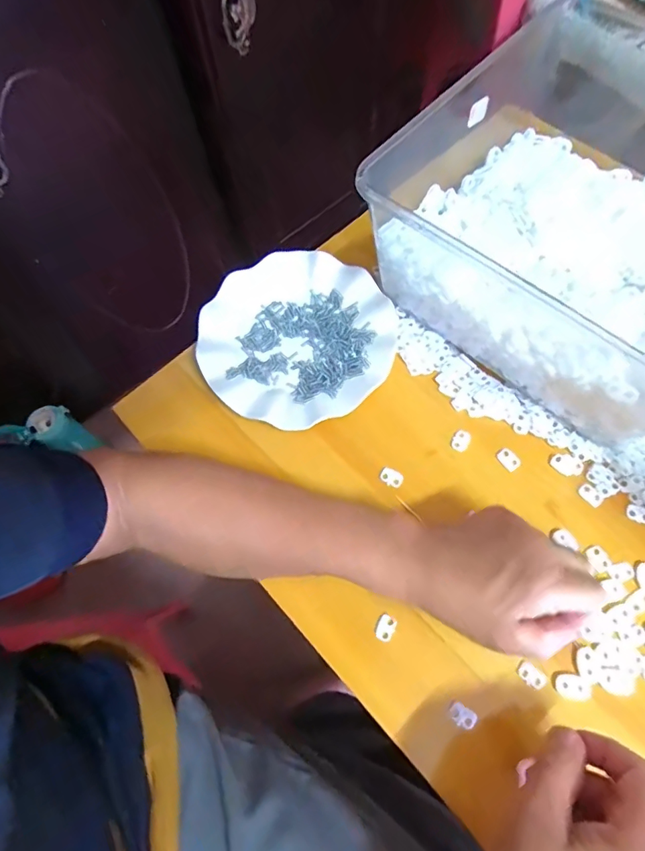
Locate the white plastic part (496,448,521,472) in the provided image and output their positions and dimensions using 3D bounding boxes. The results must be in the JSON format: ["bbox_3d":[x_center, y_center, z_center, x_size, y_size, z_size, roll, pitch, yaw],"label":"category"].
[{"bbox_3d":[0.160,0.029,0.403,0.014,0.004,0.021,-31,70,-10],"label":"white plastic part"}]

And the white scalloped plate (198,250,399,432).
[{"bbox_3d":[-0.025,-0.084,0.446,0.178,0.016,0.176,-1,68,2],"label":"white scalloped plate"}]

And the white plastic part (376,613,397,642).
[{"bbox_3d":[0.049,0.154,0.355,0.013,0.004,0.018,18,70,9],"label":"white plastic part"}]

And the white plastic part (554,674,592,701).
[{"bbox_3d":[0.179,0.186,0.333,0.022,0.005,0.015,7,68,5],"label":"white plastic part"}]

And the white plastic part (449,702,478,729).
[{"bbox_3d":[0.101,0.209,0.337,0.019,0.008,0.013,29,72,13],"label":"white plastic part"}]

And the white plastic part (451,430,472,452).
[{"bbox_3d":[0.122,0.013,0.411,0.014,0.004,0.020,28,72,12],"label":"white plastic part"}]

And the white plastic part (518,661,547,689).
[{"bbox_3d":[0.153,0.182,0.339,0.020,0.004,0.013,34,73,14],"label":"white plastic part"}]

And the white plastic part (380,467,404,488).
[{"bbox_3d":[0.060,0.046,0.405,0.020,0.004,0.013,23,71,11],"label":"white plastic part"}]

